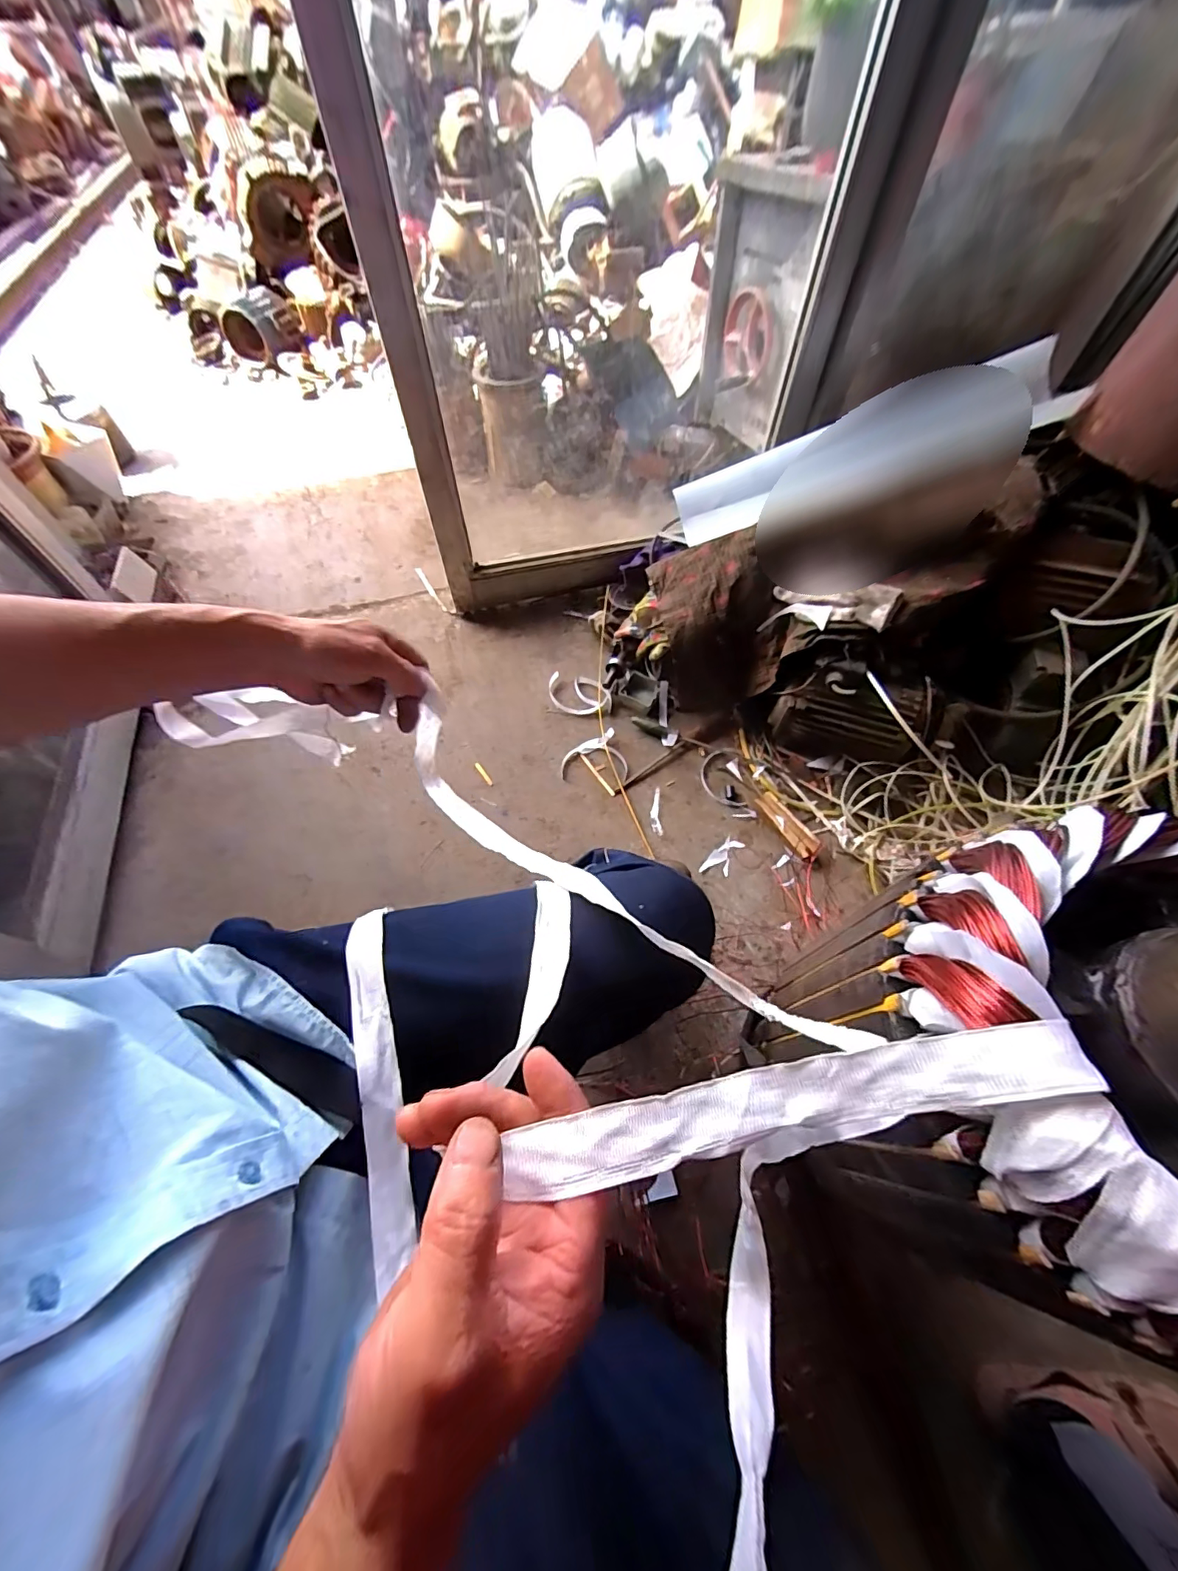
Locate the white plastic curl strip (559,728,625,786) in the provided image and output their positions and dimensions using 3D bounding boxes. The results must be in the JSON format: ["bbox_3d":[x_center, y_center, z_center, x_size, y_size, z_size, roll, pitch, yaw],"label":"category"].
[{"bbox_3d":[0.009,-0.059,1.016,0.129,0.024,0.111,-2,59,-1],"label":"white plastic curl strip"}]

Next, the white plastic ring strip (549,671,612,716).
[{"bbox_3d":[-0.019,-0.199,1.108,0.127,0.021,0.103,-7,59,-5],"label":"white plastic ring strip"}]

